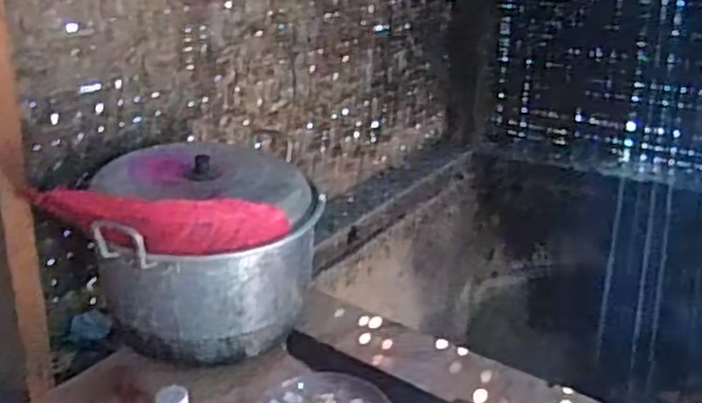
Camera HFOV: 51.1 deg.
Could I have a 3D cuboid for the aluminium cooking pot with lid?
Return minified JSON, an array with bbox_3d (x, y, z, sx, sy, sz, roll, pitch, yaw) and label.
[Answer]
[{"bbox_3d":[-0.189,0.076,0.988,0.294,0.234,0.277,0,24,0],"label":"aluminium cooking pot with lid"}]

